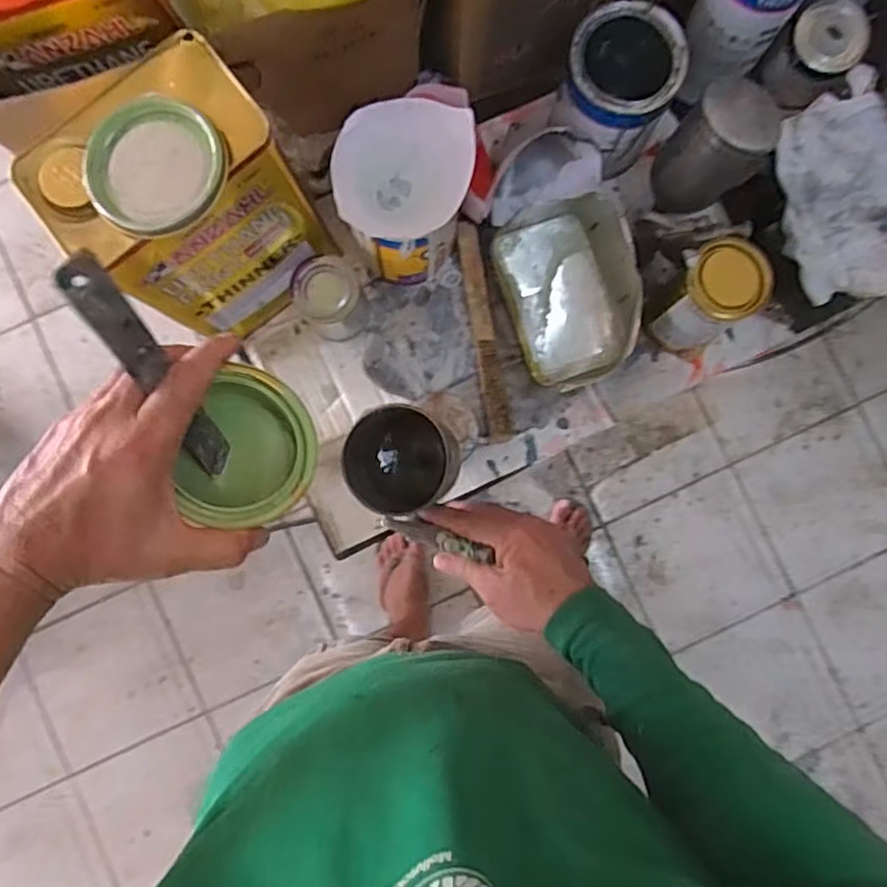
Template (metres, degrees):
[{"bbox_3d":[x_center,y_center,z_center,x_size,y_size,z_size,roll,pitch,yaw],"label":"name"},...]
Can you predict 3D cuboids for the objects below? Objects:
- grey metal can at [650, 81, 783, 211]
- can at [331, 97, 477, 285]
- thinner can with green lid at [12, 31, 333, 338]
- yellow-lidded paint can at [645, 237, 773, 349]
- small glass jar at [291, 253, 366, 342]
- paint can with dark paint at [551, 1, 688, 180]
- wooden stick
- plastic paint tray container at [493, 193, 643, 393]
[{"bbox_3d":[0.252,-0.276,0.619,0.080,0.119,0.083,-37,87,-25],"label":"grey metal can"},{"bbox_3d":[-0.031,-0.227,0.607,0.107,0.153,0.121,8,87,0],"label":"can"},{"bbox_3d":[-0.201,-0.194,0.556,0.163,0.227,0.117,-38,88,-2],"label":"thinner can with green lid"},{"bbox_3d":[0.247,-0.135,0.628,0.083,0.127,0.073,-37,88,-2],"label":"yellow-lidded paint can"},{"bbox_3d":[-0.109,-0.144,0.656,0.066,0.078,0.063,0,87,0],"label":"small glass jar"},{"bbox_3d":[0.163,-0.334,0.630,0.106,0.105,0.115,25,87,1],"label":"paint can with dark paint"},{"bbox_3d":[0.043,-0.115,0.679,0.025,0.010,0.225,-9,88,1],"label":"wooden stick"},{"bbox_3d":[0.127,-0.150,0.657,0.128,0.067,0.183,-15,87,-1],"label":"plastic paint tray container"}]

